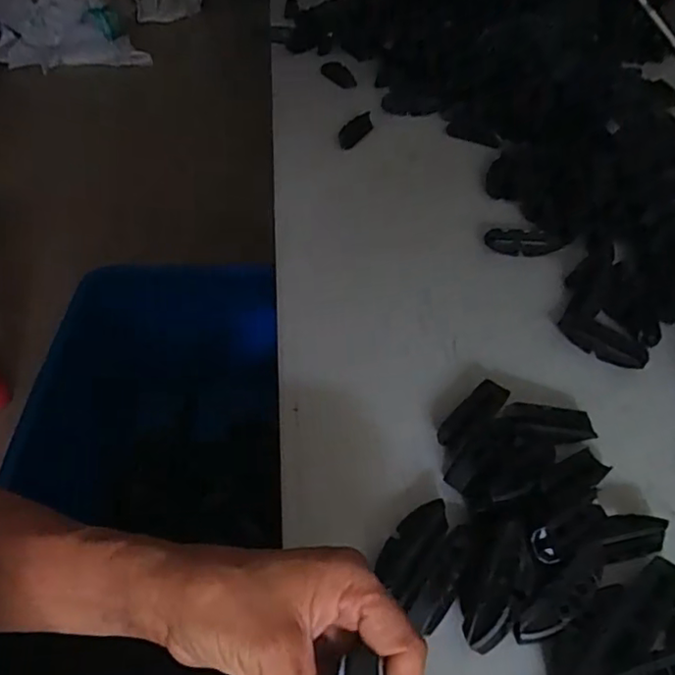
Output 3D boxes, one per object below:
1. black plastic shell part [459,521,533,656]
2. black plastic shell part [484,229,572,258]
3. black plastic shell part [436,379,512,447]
[{"bbox_3d":[0.087,0.140,0.341,0.035,0.017,0.069,-6,54,47],"label":"black plastic shell part"},{"bbox_3d":[0.184,-0.093,0.577,0.079,0.014,0.027,-6,46,-5],"label":"black plastic shell part"},{"bbox_3d":[0.097,0.057,0.433,0.063,0.012,0.025,-35,54,-28],"label":"black plastic shell part"}]

